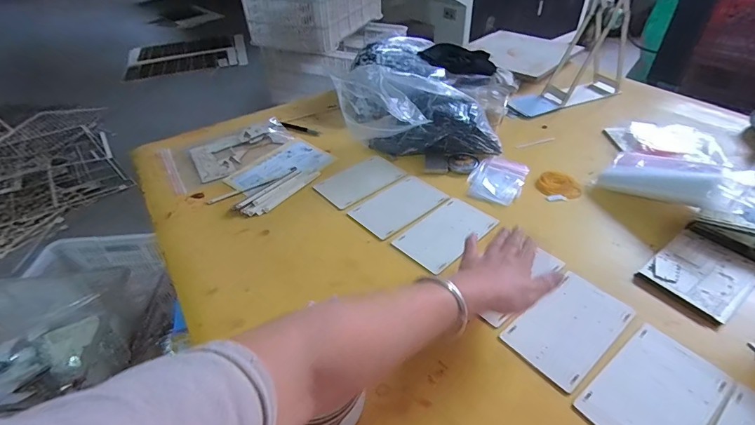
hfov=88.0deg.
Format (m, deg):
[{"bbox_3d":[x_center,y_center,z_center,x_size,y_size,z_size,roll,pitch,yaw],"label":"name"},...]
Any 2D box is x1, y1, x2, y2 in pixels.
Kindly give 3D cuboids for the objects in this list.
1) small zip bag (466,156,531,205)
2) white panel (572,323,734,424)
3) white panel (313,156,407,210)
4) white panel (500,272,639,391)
[{"bbox_3d":[0.233,-0.069,0.756,0.097,0.012,0.142,17,44,22],"label":"small zip bag"},{"bbox_3d":[0.313,0.204,0.442,0.167,0.004,0.099,-28,46,-27],"label":"white panel"},{"bbox_3d":[-0.030,-0.068,0.778,0.171,0.010,0.091,-27,46,-26],"label":"white panel"},{"bbox_3d":[0.253,0.147,0.513,0.167,0.004,0.096,-29,47,-28],"label":"white panel"}]

